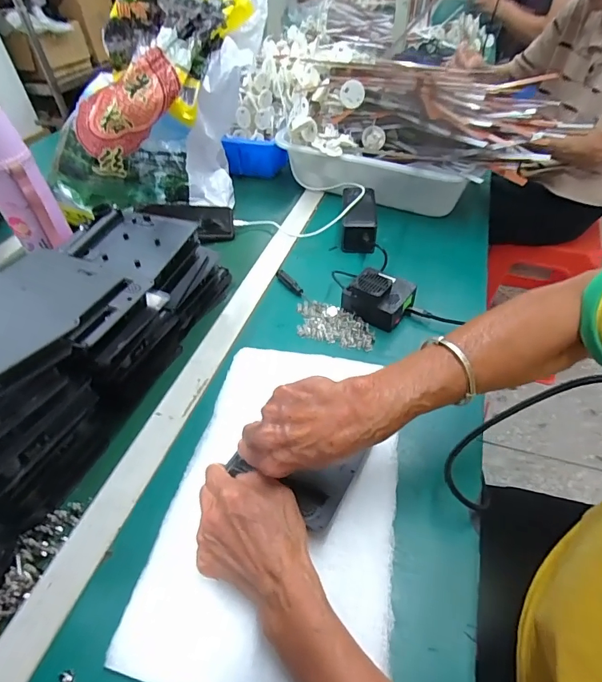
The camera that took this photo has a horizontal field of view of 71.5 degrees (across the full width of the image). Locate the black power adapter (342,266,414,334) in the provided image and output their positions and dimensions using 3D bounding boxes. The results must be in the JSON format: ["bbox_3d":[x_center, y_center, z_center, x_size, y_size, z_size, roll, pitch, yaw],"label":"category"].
[{"bbox_3d":[0.103,-0.061,0.551,0.081,0.043,0.072,22,51,23],"label":"black power adapter"}]

